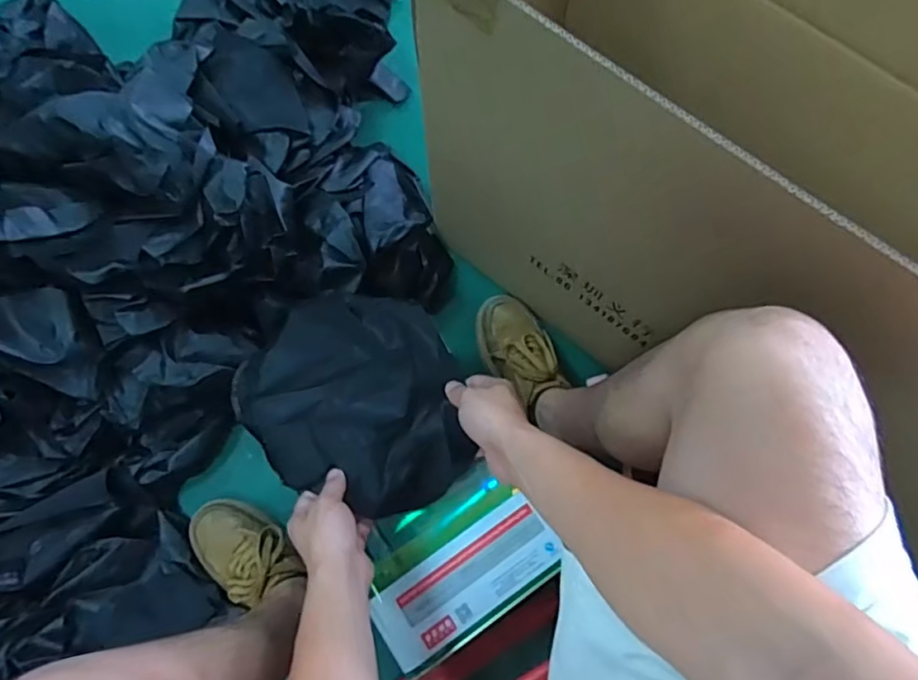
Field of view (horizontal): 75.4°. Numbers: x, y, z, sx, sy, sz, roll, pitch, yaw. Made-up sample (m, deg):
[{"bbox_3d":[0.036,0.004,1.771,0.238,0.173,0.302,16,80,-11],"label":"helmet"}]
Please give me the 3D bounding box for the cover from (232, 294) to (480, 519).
[{"bbox_3d":[-0.116,0.068,0.652,0.229,0.055,0.254,-30,76,-6],"label":"cover"}]

